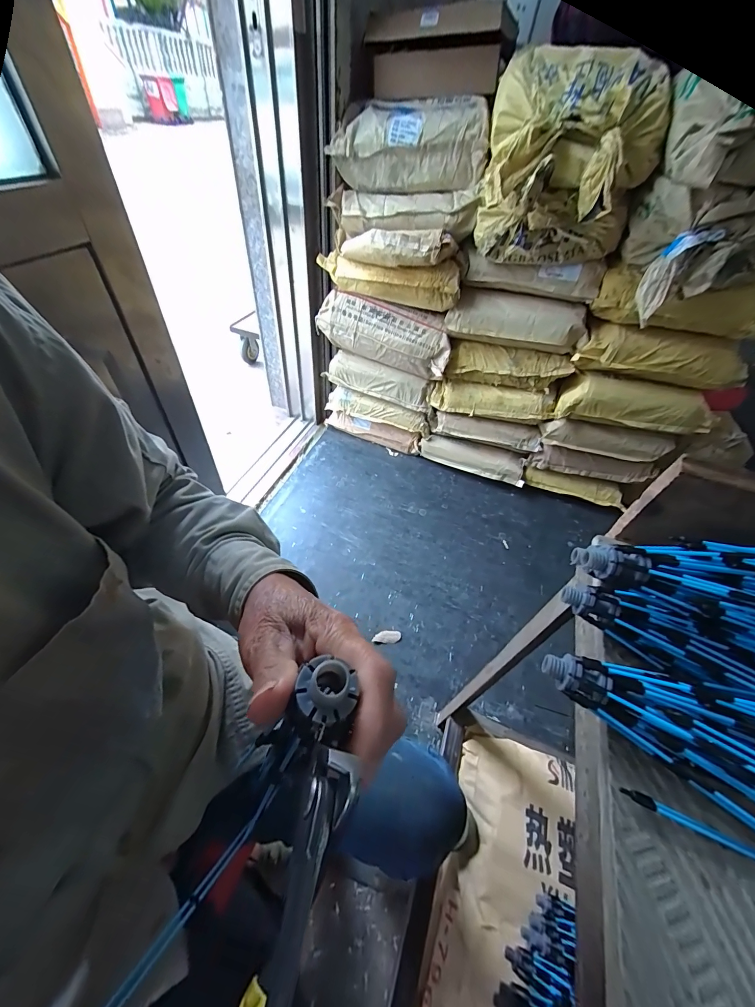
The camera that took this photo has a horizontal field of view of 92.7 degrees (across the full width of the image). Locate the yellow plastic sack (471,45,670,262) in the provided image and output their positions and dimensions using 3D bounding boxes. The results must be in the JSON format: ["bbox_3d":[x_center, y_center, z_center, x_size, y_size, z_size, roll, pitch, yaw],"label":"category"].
[{"bbox_3d":[0.444,-0.797,0.902,0.394,0.331,0.264,24,51,14],"label":"yellow plastic sack"}]

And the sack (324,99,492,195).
[{"bbox_3d":[0.087,-0.956,0.973,0.410,0.178,0.171,17,49,8],"label":"sack"}]

